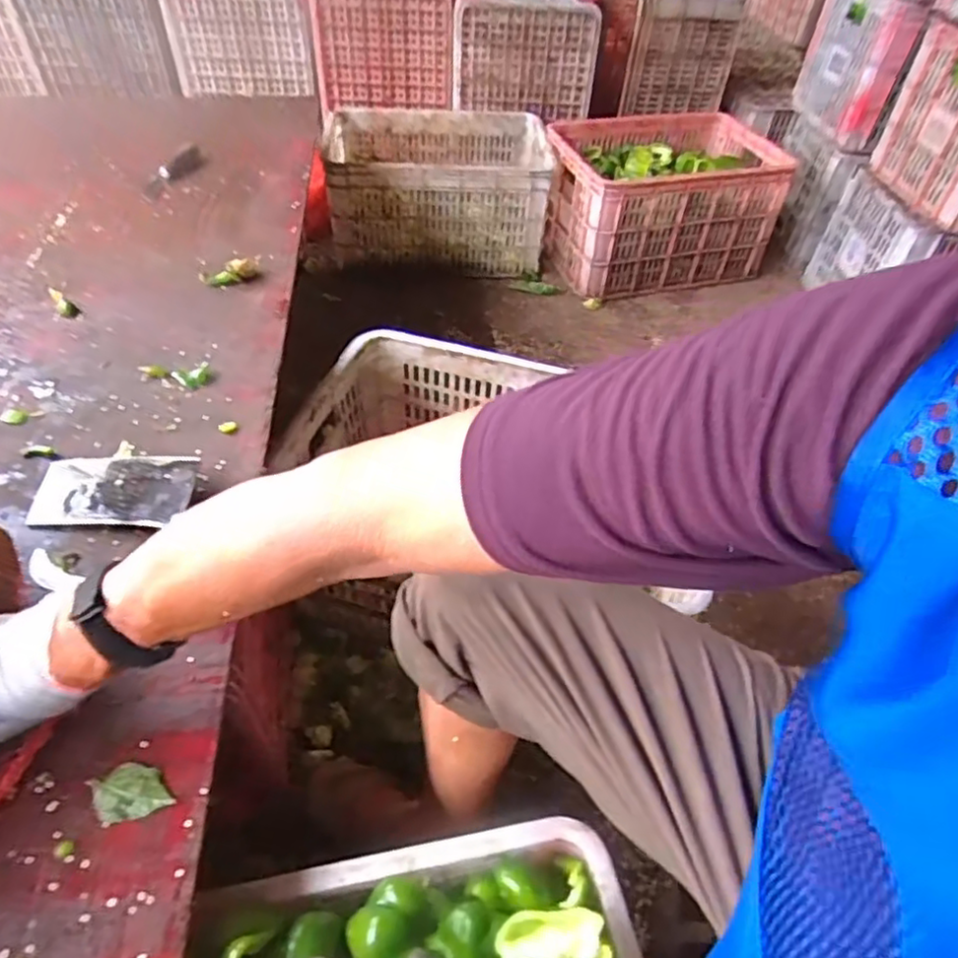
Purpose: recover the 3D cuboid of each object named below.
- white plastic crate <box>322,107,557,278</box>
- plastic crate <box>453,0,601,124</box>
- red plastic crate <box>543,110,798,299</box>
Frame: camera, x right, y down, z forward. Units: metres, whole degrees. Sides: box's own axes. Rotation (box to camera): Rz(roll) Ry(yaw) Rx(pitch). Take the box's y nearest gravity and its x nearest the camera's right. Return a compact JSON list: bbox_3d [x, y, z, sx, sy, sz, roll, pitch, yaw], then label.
[{"bbox_3d":[-0.110,-0.688,1.583,0.517,0.274,0.334,3,47,-6],"label":"white plastic crate"},{"bbox_3d":[0.110,-1.073,1.574,0.324,0.262,0.317,5,46,-4],"label":"plastic crate"},{"bbox_3d":[0.412,-0.660,1.563,0.513,0.274,0.334,-10,49,-17],"label":"red plastic crate"}]

